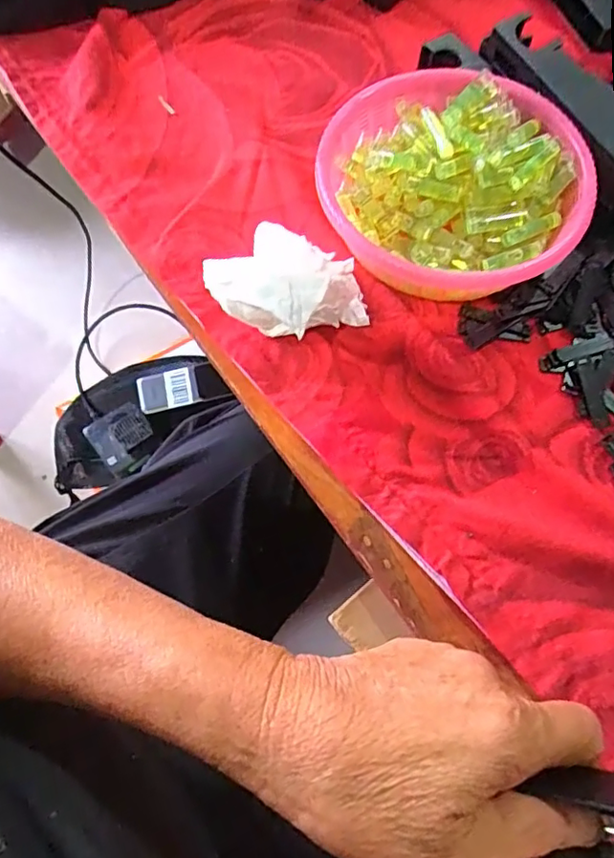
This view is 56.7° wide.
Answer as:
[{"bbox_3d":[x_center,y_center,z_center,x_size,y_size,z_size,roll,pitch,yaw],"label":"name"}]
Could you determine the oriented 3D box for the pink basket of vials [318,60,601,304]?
[{"bbox_3d":[0.095,-0.159,0.380,0.164,0.048,0.166,13,70,5],"label":"pink basket of vials"}]

